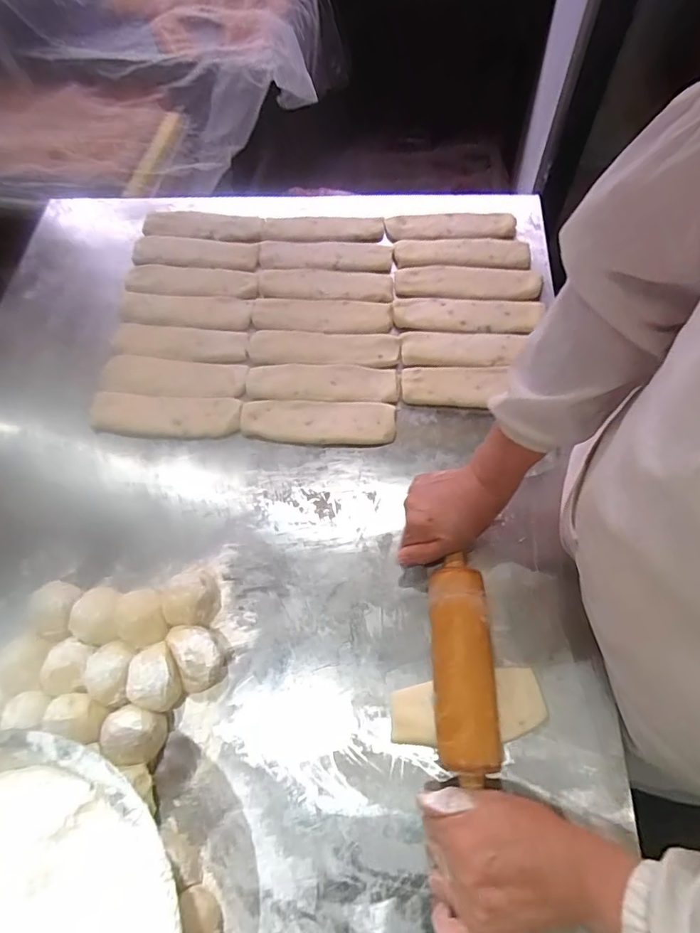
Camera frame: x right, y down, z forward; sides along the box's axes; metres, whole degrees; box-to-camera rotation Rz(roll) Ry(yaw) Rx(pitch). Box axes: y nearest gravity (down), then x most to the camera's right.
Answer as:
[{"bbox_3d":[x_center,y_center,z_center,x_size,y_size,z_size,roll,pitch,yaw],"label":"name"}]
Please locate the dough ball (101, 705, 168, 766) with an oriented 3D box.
[{"bbox_3d":[-0.194,0.243,0.453,0.040,0.054,0.045,2,65,5],"label":"dough ball"}]

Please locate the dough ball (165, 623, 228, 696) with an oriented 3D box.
[{"bbox_3d":[-0.146,0.181,0.485,0.044,0.047,0.062,-22,65,-7],"label":"dough ball"}]

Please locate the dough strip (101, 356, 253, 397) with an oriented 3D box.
[{"bbox_3d":[-0.229,-0.117,0.652,0.188,0.013,0.056,3,65,5],"label":"dough strip"}]

